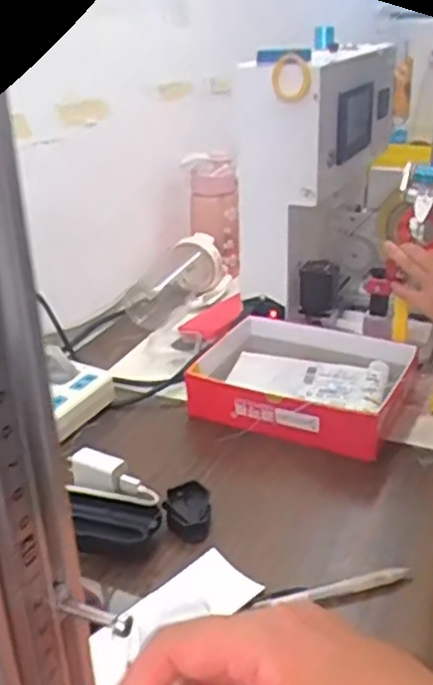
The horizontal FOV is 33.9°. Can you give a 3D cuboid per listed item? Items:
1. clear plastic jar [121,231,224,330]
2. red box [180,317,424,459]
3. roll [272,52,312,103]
[{"bbox_3d":[-0.059,-0.093,1.056,0.073,0.077,0.180,12,29,26],"label":"clear plastic jar"},{"bbox_3d":[0.096,0.042,0.796,0.224,0.051,0.177,11,29,22],"label":"red box"},{"bbox_3d":[0.084,-0.299,0.802,0.051,0.051,0.010,20,33,36],"label":"roll"}]

